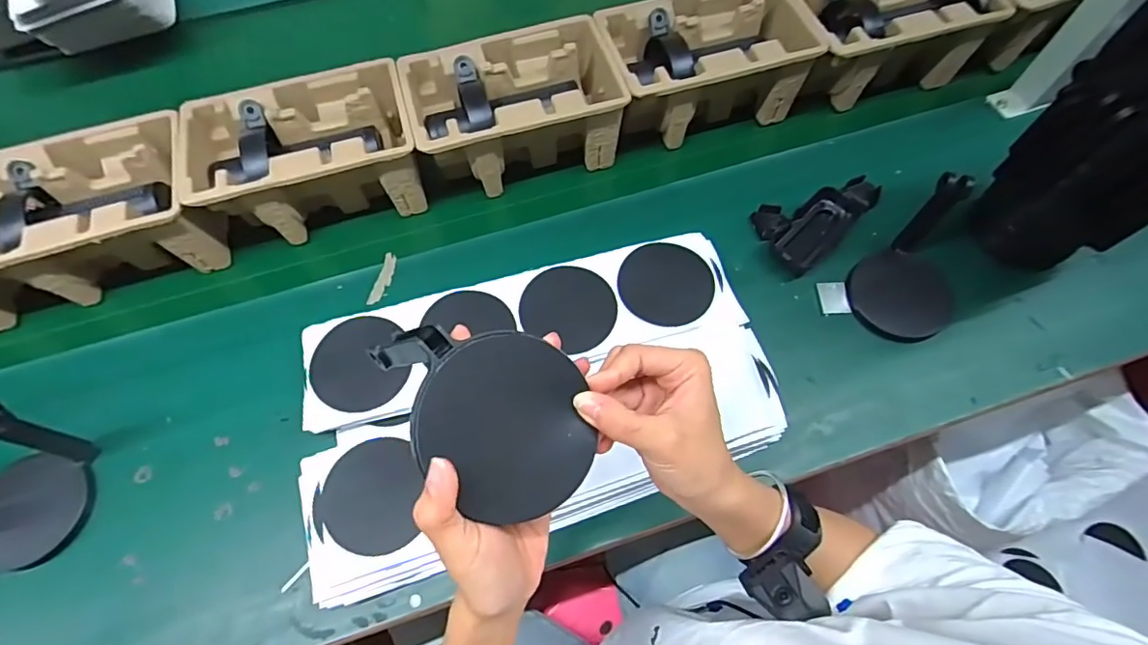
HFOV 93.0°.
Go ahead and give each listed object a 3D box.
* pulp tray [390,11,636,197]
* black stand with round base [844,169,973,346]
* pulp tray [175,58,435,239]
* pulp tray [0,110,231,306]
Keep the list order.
[{"bbox_3d":[-0.064,-0.238,0.627,0.234,0.114,0.147,-15,67,-7],"label":"pulp tray"},{"bbox_3d":[0.331,-0.048,0.513,0.101,0.113,0.097,-39,71,-16],"label":"black stand with round base"},{"bbox_3d":[-0.286,-0.175,0.601,0.225,0.118,0.139,-17,67,-7],"label":"pulp tray"},{"bbox_3d":[-0.500,-0.109,0.575,0.226,0.110,0.145,-16,67,-7],"label":"pulp tray"}]

